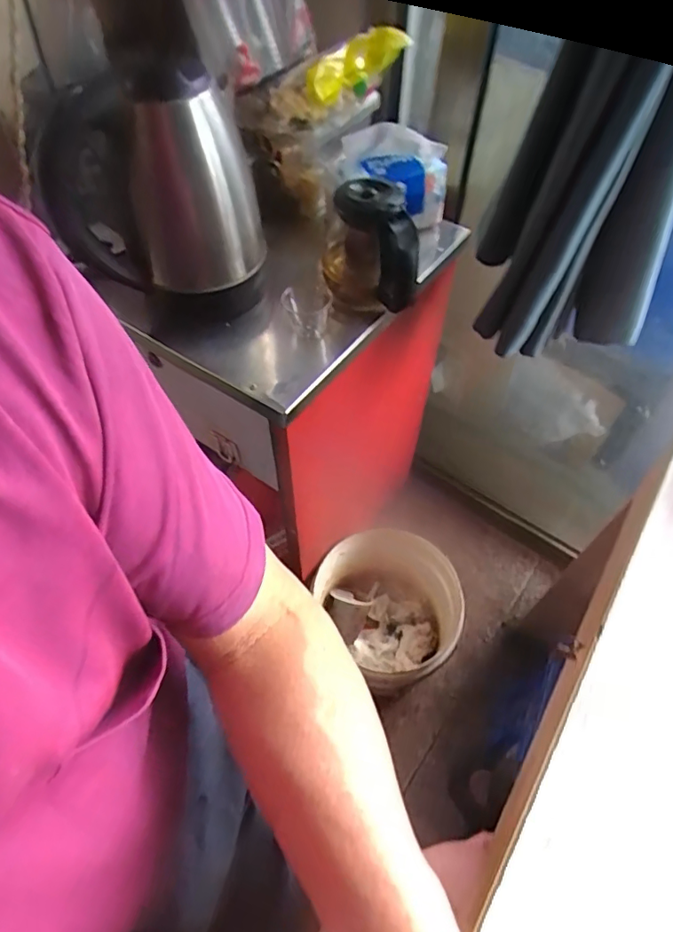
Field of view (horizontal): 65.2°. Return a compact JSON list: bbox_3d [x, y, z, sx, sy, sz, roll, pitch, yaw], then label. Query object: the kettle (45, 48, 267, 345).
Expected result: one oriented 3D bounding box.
[{"bbox_3d":[-0.181,-0.270,0.565,0.164,0.238,0.182,22,58,15],"label":"kettle"}]

